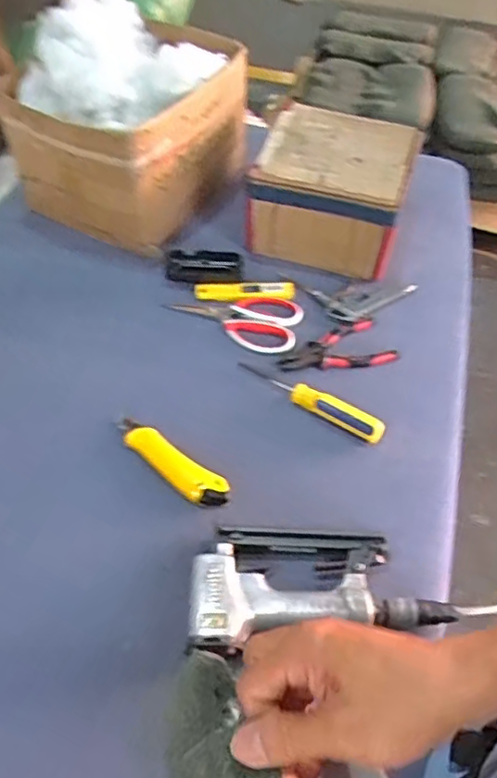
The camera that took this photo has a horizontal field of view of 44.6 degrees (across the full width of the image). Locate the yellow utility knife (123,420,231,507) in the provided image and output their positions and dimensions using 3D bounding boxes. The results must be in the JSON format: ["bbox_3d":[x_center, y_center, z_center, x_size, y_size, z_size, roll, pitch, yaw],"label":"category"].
[{"bbox_3d":[-0.087,0.082,0.677,0.152,0.013,0.038,31,56,21],"label":"yellow utility knife"}]

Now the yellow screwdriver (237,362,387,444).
[{"bbox_3d":[0.072,0.011,0.735,0.194,0.025,0.029,26,55,18],"label":"yellow screwdriver"}]

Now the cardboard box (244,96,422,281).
[{"bbox_3d":[0.125,-0.300,0.908,0.209,0.121,0.215,14,52,9],"label":"cardboard box"}]

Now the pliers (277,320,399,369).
[{"bbox_3d":[0.112,-0.046,0.789,0.145,0.012,0.075,-17,53,-15],"label":"pliers"}]

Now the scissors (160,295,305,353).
[{"bbox_3d":[-0.020,-0.102,0.822,0.177,0.007,0.097,12,51,8],"label":"scissors"}]

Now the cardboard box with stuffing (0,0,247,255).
[{"bbox_3d":[-0.180,-0.399,0.905,0.267,0.221,0.278,20,53,14],"label":"cardboard box with stuffing"}]

